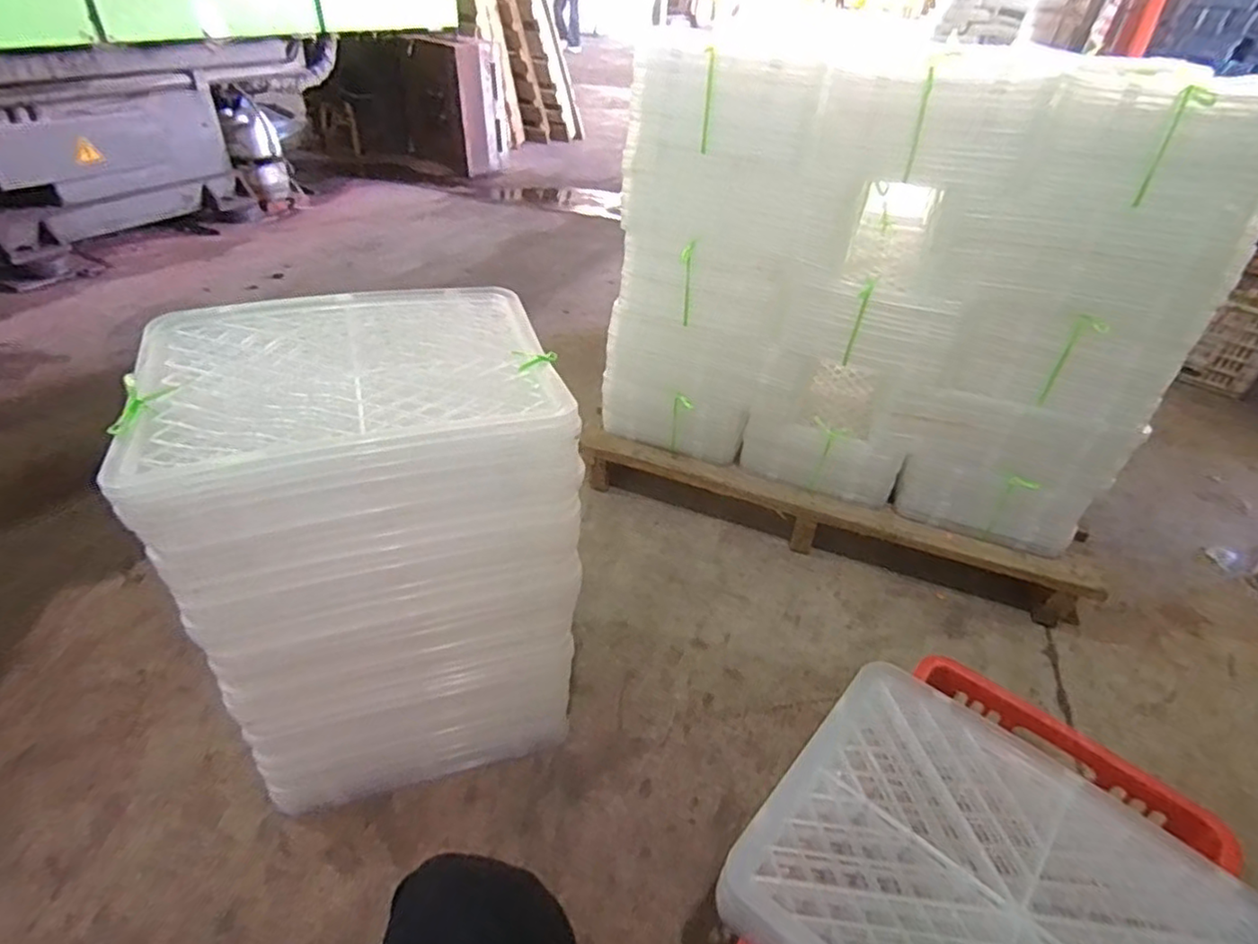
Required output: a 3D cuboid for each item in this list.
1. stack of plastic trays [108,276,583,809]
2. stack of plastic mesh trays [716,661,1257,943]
[{"bbox_3d":[-0.308,0.111,0.884,0.418,0.594,0.325,-10,40,-17],"label":"stack of plastic trays"},{"bbox_3d":[0.330,0.391,0.562,0.420,0.063,0.328,31,45,31],"label":"stack of plastic mesh trays"}]

